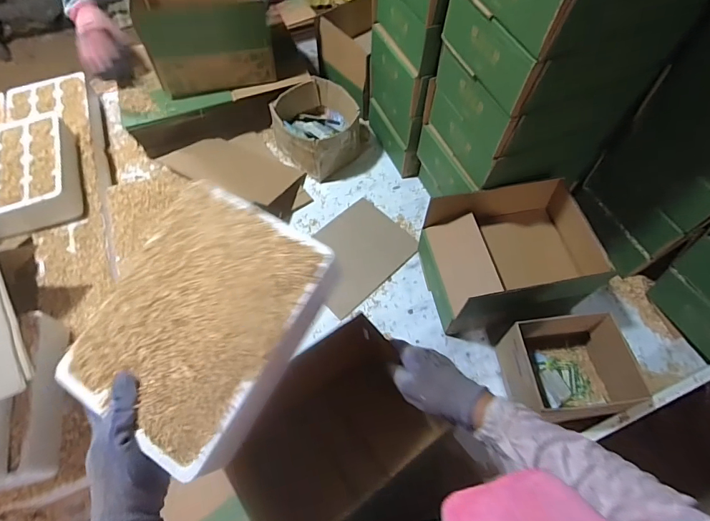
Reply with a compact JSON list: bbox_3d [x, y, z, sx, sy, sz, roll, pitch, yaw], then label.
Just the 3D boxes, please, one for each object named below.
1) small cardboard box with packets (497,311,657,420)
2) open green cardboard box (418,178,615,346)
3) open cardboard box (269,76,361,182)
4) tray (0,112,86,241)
[{"bbox_3d":[0.338,0.175,0.658,0.167,0.112,0.156,-5,61,-3],"label":"small cardboard box with packets"},{"bbox_3d":[0.279,0.005,0.743,0.258,0.177,0.219,-9,62,-6],"label":"open green cardboard box"},{"bbox_3d":[-0.089,-0.316,0.959,0.178,0.124,0.190,-38,68,-19],"label":"open cardboard box"},{"bbox_3d":[-0.683,-0.180,0.830,0.178,0.079,0.257,-19,63,-11],"label":"tray"}]

